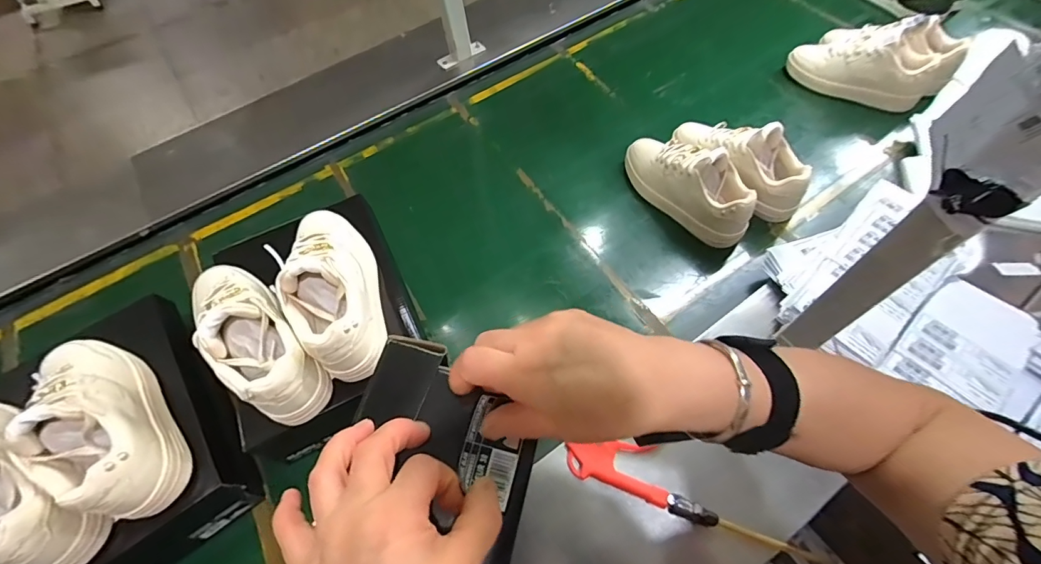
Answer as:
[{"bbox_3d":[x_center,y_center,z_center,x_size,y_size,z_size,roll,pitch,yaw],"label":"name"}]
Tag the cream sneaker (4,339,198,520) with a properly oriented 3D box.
[{"bbox_3d":[-0.471,0.143,0.486,0.091,0.110,0.240,-39,64,-17],"label":"cream sneaker"}]

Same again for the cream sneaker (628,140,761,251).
[{"bbox_3d":[0.282,-0.184,0.755,0.089,0.119,0.255,-31,62,-14],"label":"cream sneaker"}]

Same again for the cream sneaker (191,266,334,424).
[{"bbox_3d":[-0.334,0.049,0.525,0.253,0.110,0.087,38,69,23],"label":"cream sneaker"}]

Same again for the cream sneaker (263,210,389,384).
[{"bbox_3d":[-0.240,-0.010,0.553,0.089,0.106,0.241,-17,59,-5],"label":"cream sneaker"}]

